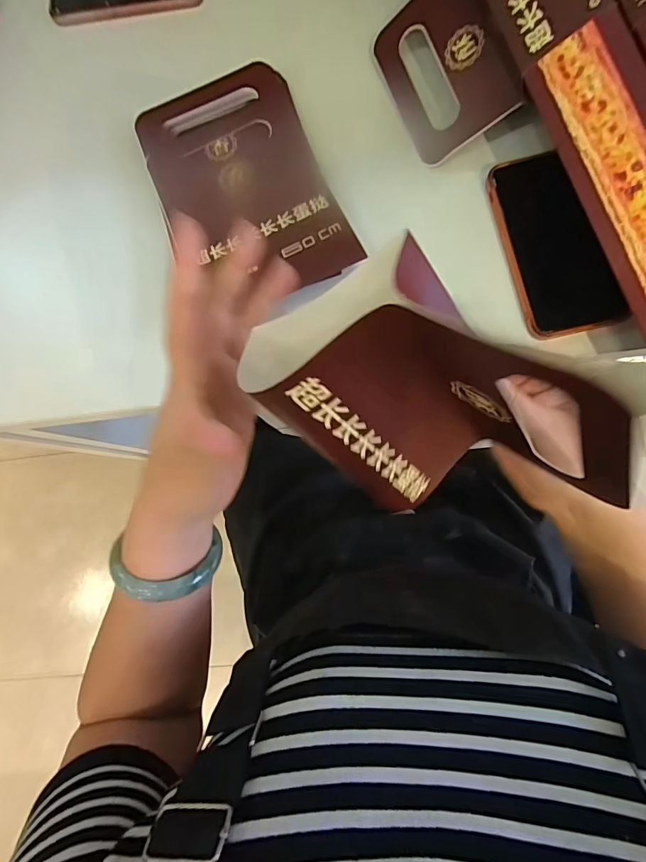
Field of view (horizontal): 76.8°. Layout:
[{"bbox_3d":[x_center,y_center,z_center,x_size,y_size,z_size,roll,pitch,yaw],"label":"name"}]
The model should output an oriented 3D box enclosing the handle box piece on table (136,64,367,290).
[{"bbox_3d":[-0.075,-0.220,0.360,0.145,0.024,0.239,-21,81,3],"label":"handle box piece on table"}]

